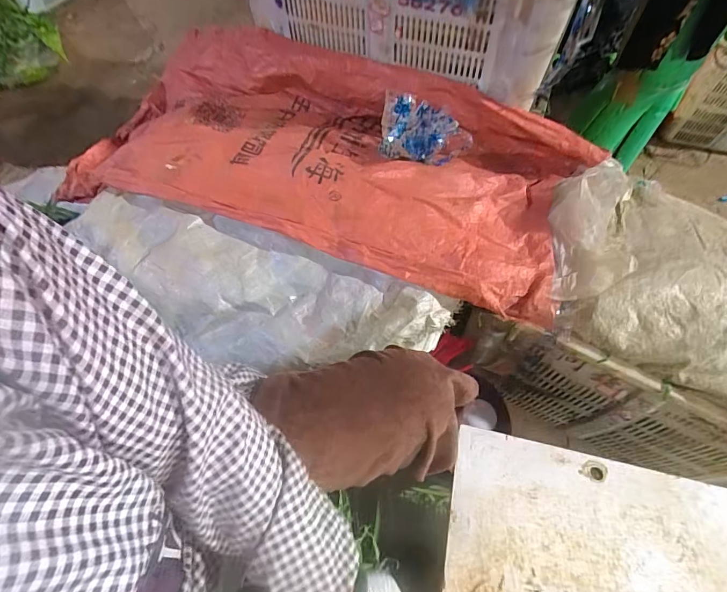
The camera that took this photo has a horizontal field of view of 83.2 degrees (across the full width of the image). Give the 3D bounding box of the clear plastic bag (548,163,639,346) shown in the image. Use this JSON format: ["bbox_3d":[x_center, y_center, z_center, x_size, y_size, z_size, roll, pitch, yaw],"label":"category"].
[{"bbox_3d":[0.387,-0.091,0.699,0.131,0.100,0.323,18,58,8],"label":"clear plastic bag"}]

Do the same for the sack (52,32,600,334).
[{"bbox_3d":[-0.062,-0.264,0.761,0.918,0.136,0.430,17,58,8],"label":"sack"}]

